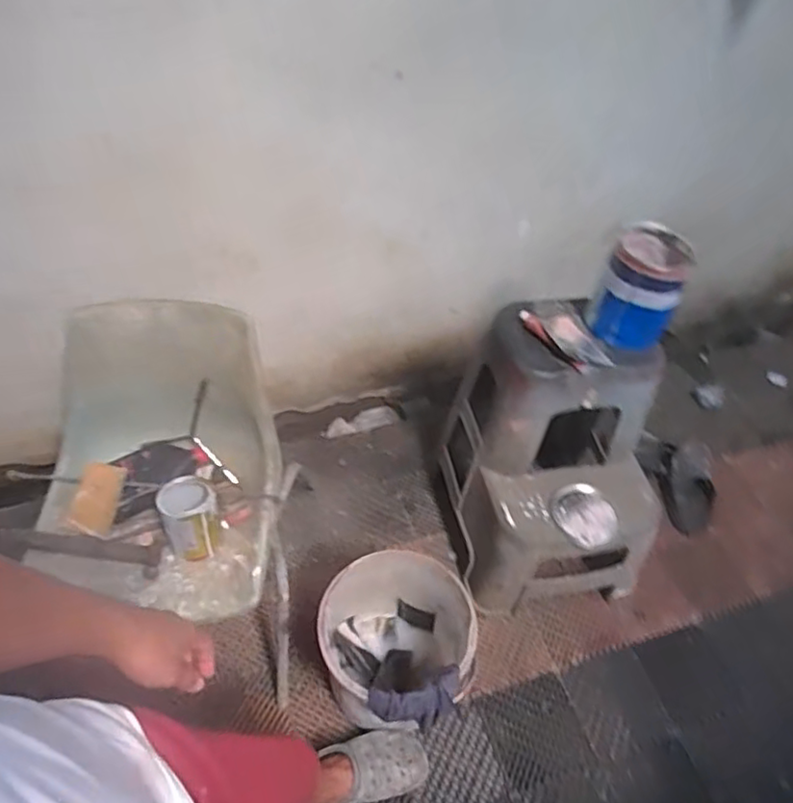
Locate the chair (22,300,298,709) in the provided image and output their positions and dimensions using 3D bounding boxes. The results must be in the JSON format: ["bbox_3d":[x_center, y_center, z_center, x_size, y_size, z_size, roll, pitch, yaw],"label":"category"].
[{"bbox_3d":[-0.473,0.207,1.336,0.483,0.614,0.541,1,49,-4],"label":"chair"}]

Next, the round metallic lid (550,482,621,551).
[{"bbox_3d":[0.422,0.252,1.426,0.138,0.028,0.147,-14,52,-16],"label":"round metallic lid"}]

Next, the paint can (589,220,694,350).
[{"bbox_3d":[0.497,-0.230,1.314,0.169,0.204,0.171,23,51,15],"label":"paint can"}]

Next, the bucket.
[{"bbox_3d":[-0.003,0.522,1.351,0.299,0.321,0.269,-3,50,-7],"label":"bucket"}]

